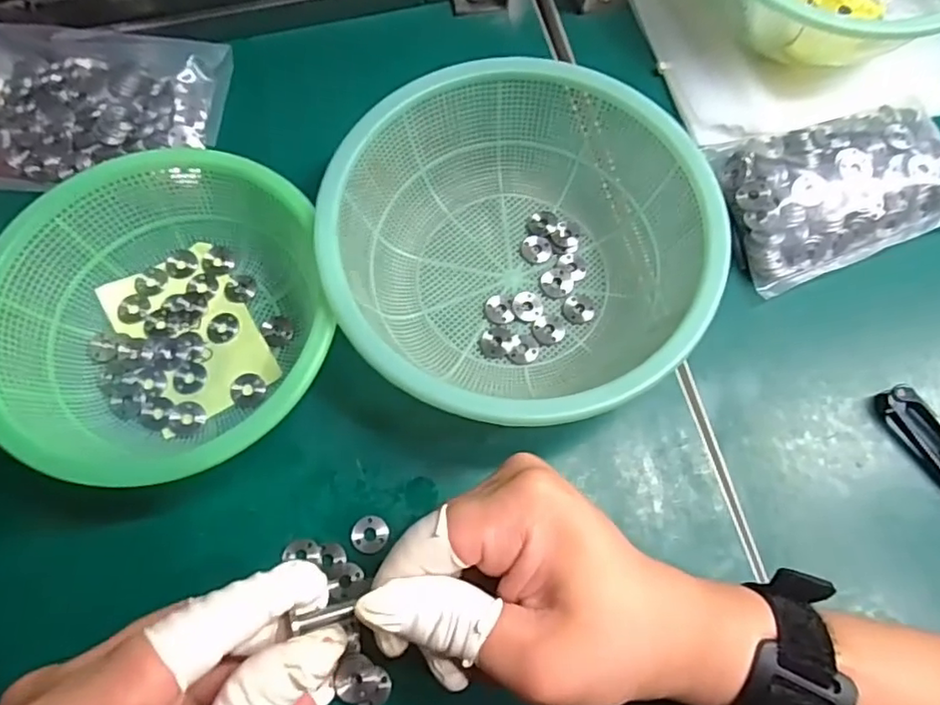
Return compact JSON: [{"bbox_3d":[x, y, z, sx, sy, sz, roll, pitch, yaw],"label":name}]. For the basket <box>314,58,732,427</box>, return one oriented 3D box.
[{"bbox_3d":[0.024,-0.051,0.308,0.178,0.067,0.175,1,69,-3],"label":"basket"}]

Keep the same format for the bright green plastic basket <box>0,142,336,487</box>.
[{"bbox_3d":[-0.147,-0.017,0.296,0.151,0.047,0.160,1,69,-3],"label":"bright green plastic basket"}]

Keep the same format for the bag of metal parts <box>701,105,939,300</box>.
[{"bbox_3d":[0.219,-0.094,0.349,0.142,0.037,0.089,-14,70,-8],"label":"bag of metal parts"}]

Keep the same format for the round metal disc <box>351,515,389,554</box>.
[{"bbox_3d":[-0.047,0.086,0.288,0.017,0.004,0.017,1,69,-3],"label":"round metal disc"}]

